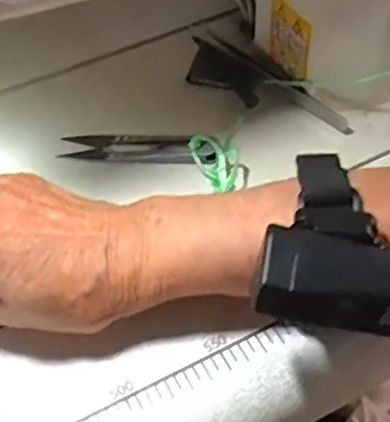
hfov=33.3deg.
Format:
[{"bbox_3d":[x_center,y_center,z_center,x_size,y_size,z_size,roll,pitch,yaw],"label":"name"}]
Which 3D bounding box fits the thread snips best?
[{"bbox_3d":[-0.033,-0.039,0.400,0.101,0.015,0.020,6,51,8],"label":"thread snips"}]

